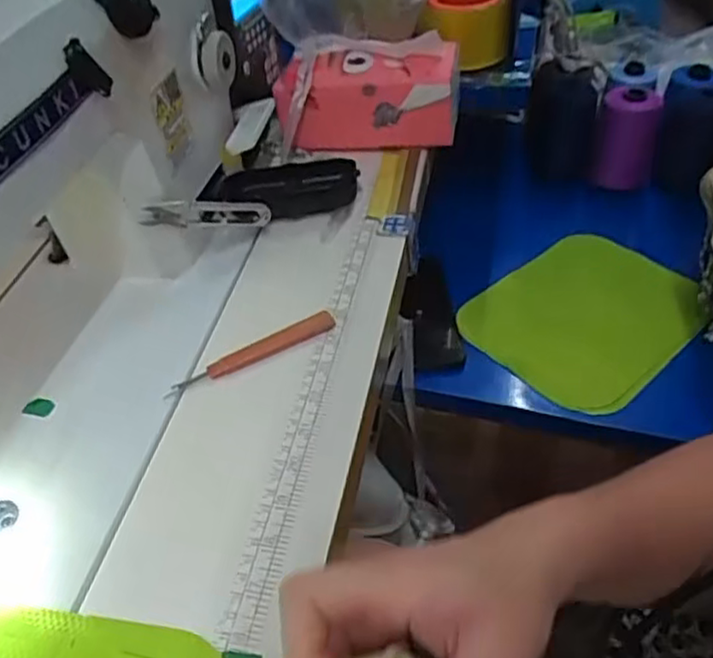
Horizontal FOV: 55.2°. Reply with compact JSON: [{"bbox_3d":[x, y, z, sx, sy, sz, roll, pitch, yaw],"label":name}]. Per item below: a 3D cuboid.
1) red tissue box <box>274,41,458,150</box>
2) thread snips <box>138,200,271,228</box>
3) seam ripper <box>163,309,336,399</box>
[{"bbox_3d":[0.012,-0.214,0.618,0.158,0.071,0.097,3,47,8],"label":"red tissue box"},{"bbox_3d":[-0.111,-0.086,0.511,0.101,0.020,0.008,-7,42,-35],"label":"thread snips"},{"bbox_3d":[-0.069,0.018,0.457,0.118,0.010,0.017,-27,50,-19],"label":"seam ripper"}]

